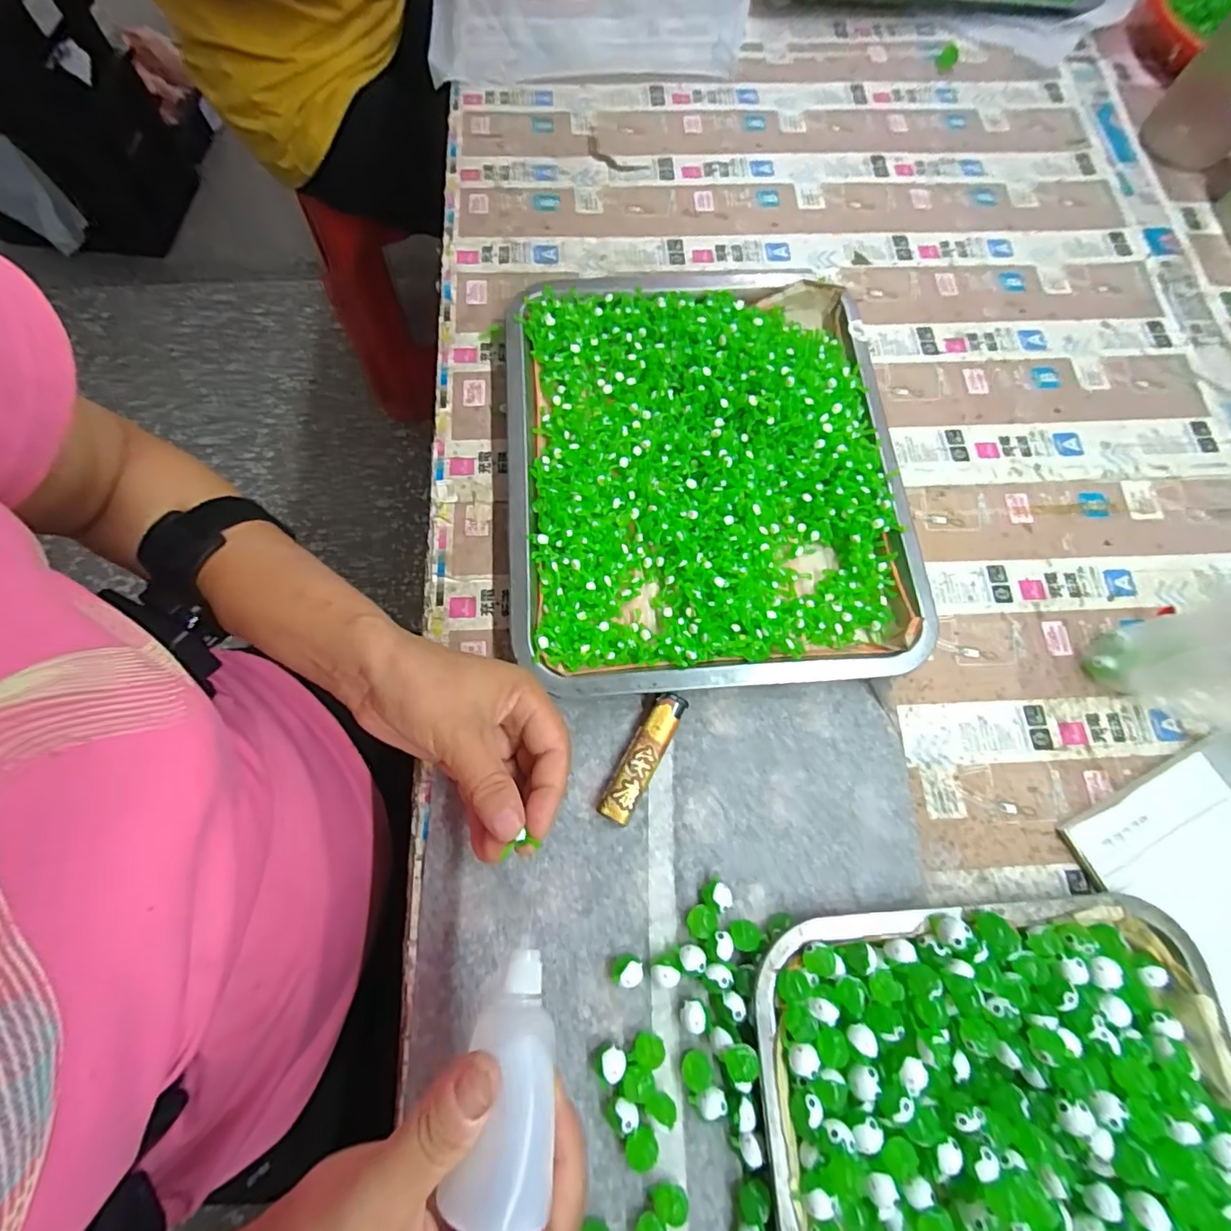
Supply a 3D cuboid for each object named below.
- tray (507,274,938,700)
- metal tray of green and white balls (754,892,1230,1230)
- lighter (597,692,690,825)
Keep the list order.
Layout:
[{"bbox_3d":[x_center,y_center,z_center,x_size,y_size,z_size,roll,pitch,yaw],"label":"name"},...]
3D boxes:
[{"bbox_3d":[0.058,-0.103,0.380,0.253,0.040,0.307,-4,73,-3],"label":"tray"},{"bbox_3d":[0.192,0.296,0.254,0.230,0.031,0.286,-2,73,-2],"label":"metal tray of green and white balls"},{"bbox_3d":[0.016,0.082,0.326,0.020,0.015,0.080,29,74,7],"label":"lighter"}]

